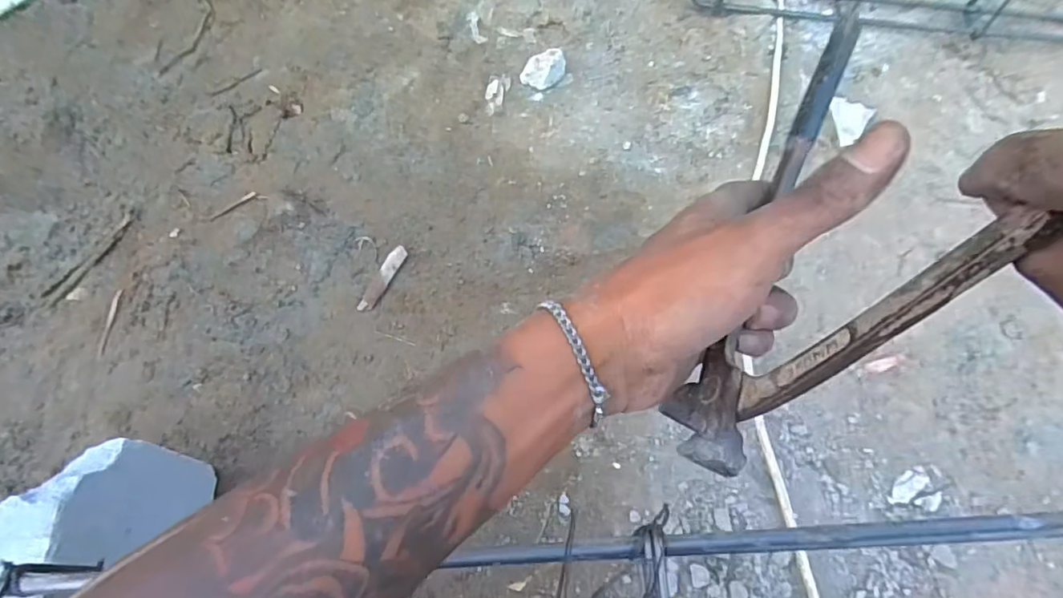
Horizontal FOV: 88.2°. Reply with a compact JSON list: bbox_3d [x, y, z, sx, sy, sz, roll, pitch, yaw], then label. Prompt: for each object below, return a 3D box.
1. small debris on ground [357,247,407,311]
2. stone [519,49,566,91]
[{"bbox_3d":[-0.175,-0.024,0.644,0.020,0.010,0.087,26,68,11],"label":"small debris on ground"},{"bbox_3d":[0.017,-0.315,0.752,0.058,0.036,0.044,-29,69,-13],"label":"stone"}]

